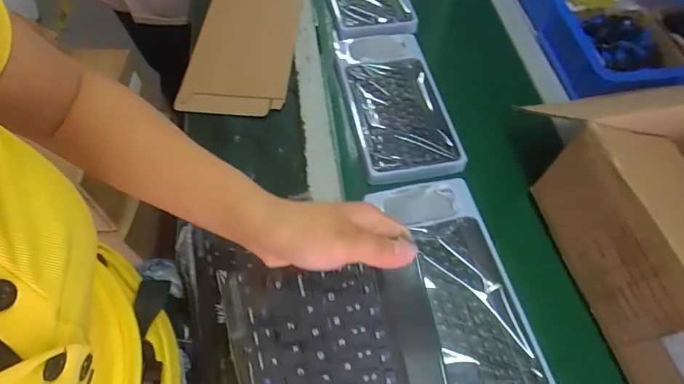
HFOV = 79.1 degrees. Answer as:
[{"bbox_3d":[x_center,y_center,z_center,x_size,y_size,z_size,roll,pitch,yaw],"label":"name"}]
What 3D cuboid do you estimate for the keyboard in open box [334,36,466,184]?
[{"bbox_3d":[0.094,-0.175,0.757,0.174,0.039,0.337,-8,60,-8],"label":"keyboard in open box"}]

